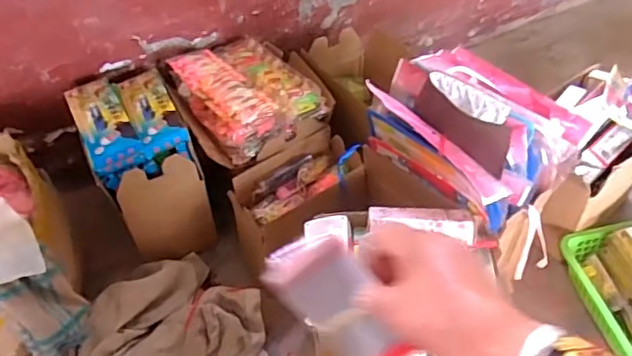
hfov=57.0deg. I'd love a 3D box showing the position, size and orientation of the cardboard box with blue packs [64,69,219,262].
[{"bbox_3d":[-0.277,-0.019,0.939,0.146,0.217,0.216,-20,47,-18],"label":"cardboard box with blue packs"}]

